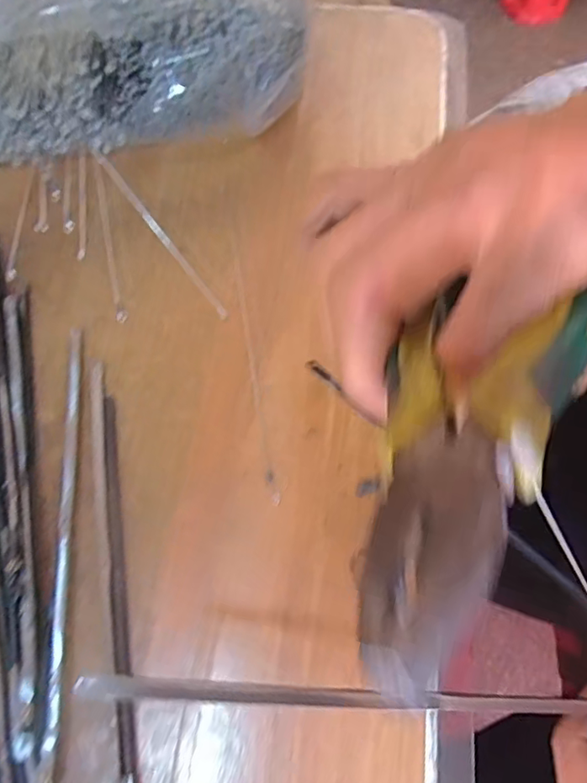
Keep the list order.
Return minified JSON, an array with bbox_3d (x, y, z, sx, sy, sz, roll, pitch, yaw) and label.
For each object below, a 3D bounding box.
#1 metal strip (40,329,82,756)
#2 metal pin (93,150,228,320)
[{"bbox_3d":[-0.095,0.048,0.220,0.006,0.007,0.169,-7,68,0],"label":"metal strip"},{"bbox_3d":[-0.063,-0.073,0.254,0.005,0.005,0.096,-39,92,-14],"label":"metal pin"}]

